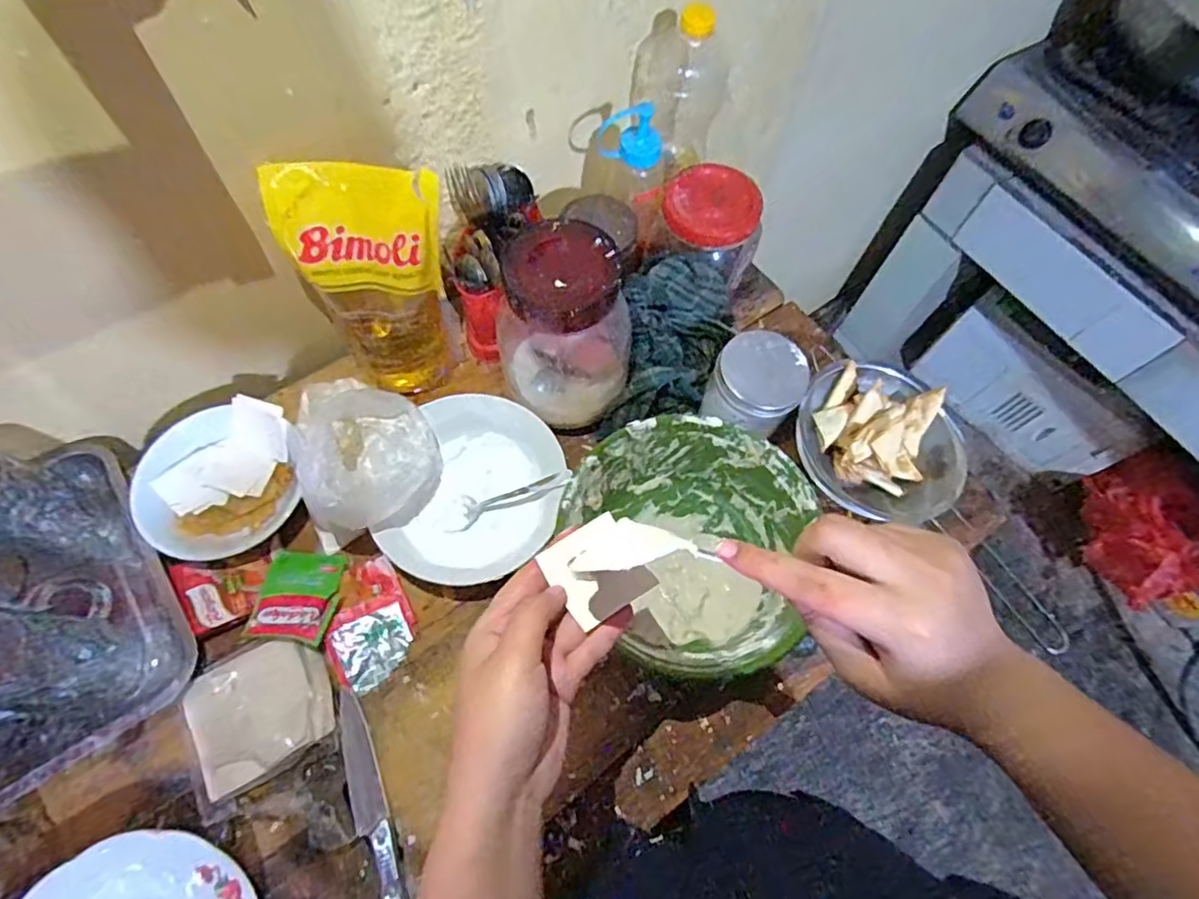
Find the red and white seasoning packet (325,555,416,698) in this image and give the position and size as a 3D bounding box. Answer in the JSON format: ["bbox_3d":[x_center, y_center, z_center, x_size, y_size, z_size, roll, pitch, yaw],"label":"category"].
[{"bbox_3d":[-0.218,0.164,0.577,0.076,0.019,0.114,-21,68,-12],"label":"red and white seasoning packet"}]

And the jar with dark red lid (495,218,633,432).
[{"bbox_3d":[-0.035,-0.111,0.603,0.099,0.199,0.103,1,65,-2],"label":"jar with dark red lid"}]

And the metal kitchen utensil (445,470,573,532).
[{"bbox_3d":[-0.090,0.044,0.605,0.133,0.021,0.035,-24,67,11],"label":"metal kitchen utensil"}]

